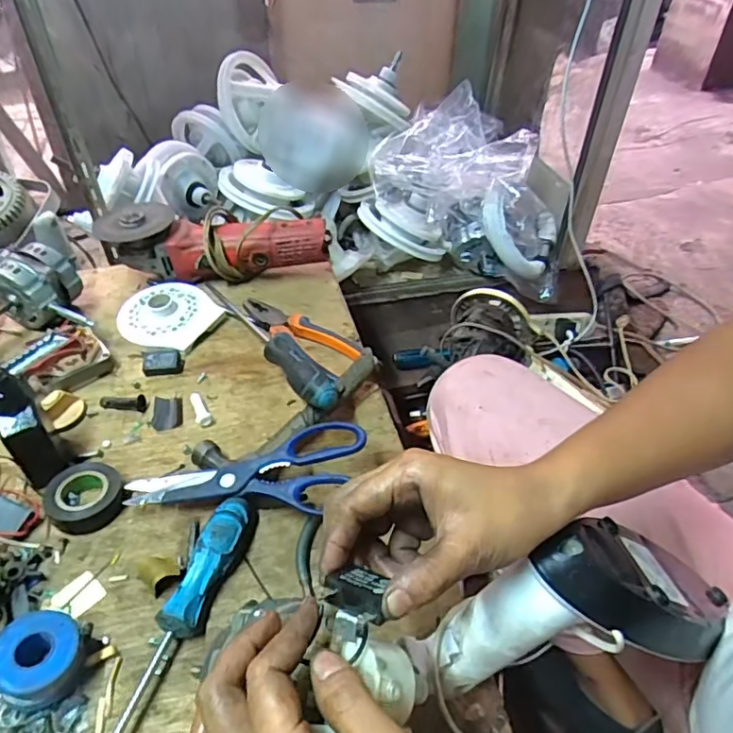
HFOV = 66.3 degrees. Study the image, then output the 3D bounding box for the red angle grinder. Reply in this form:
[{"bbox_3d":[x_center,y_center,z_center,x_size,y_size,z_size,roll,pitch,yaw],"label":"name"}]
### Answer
[{"bbox_3d":[-0.193,-0.162,0.734,0.286,0.080,0.091,-3,44,-4],"label":"red angle grinder"}]

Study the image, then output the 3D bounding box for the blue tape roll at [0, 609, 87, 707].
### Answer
[{"bbox_3d":[-0.226,0.202,0.387,0.051,0.038,0.053,0,44,0],"label":"blue tape roll"}]

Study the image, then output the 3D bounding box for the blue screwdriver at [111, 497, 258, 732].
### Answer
[{"bbox_3d":[-0.147,0.205,0.396,0.033,0.030,0.253,13,45,13],"label":"blue screwdriver"}]

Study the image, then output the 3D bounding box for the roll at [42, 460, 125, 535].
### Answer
[{"bbox_3d":[-0.247,0.114,0.492,0.062,0.024,0.065,0,44,0],"label":"roll"}]

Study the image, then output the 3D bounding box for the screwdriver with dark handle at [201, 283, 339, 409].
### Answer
[{"bbox_3d":[-0.112,-0.037,0.635,0.040,0.031,0.302,-24,36,-24],"label":"screwdriver with dark handle"}]

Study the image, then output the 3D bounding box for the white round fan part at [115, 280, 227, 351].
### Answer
[{"bbox_3d":[-0.240,-0.066,0.677,0.114,0.023,0.103,17,46,16],"label":"white round fan part"}]

